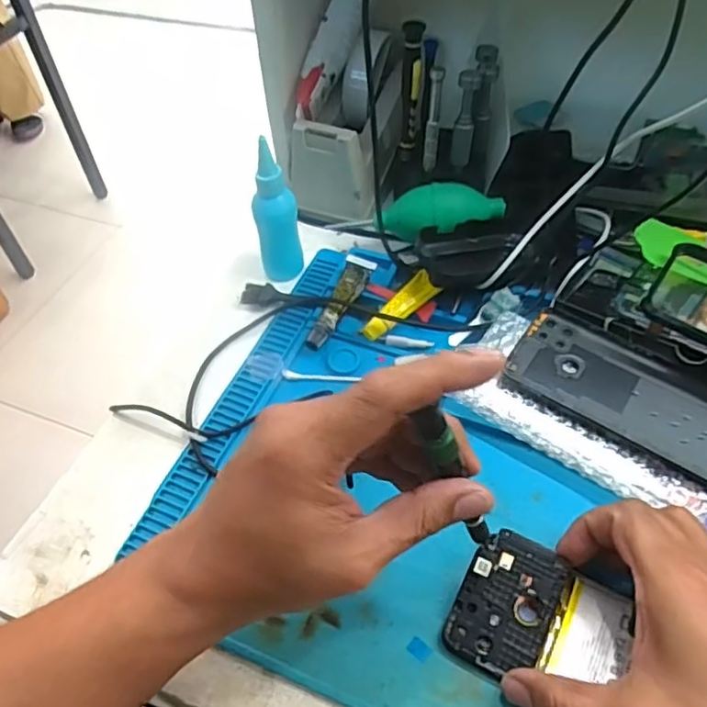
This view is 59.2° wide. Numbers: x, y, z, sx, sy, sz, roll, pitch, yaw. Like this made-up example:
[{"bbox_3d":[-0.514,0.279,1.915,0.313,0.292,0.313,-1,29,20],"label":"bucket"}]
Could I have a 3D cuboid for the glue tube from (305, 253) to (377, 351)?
[{"bbox_3d":[-0.009,-0.040,0.480,0.022,0.013,0.091,16,54,16],"label":"glue tube"}]

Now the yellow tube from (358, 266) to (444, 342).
[{"bbox_3d":[0.034,-0.036,0.474,0.069,0.006,0.022,-38,77,-14],"label":"yellow tube"}]

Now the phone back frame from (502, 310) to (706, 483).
[{"bbox_3d":[0.185,0.027,0.408,0.161,0.009,0.075,27,57,23],"label":"phone back frame"}]

